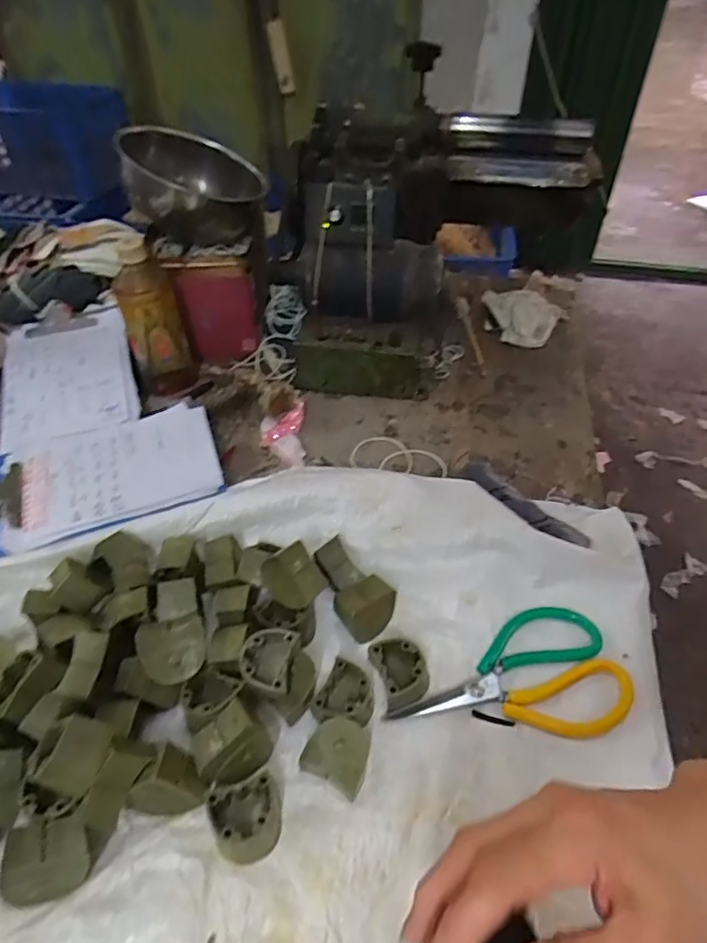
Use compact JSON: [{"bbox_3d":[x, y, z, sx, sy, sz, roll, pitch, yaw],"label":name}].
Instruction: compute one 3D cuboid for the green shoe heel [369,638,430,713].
[{"bbox_3d":[0.037,0.161,0.446,0.037,0.026,0.054,-12,48,-13],"label":"green shoe heel"}]

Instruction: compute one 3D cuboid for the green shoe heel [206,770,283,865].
[{"bbox_3d":[-0.072,0.232,0.378,0.046,0.027,0.046,-12,48,-14],"label":"green shoe heel"}]

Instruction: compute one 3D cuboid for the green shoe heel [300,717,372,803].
[{"bbox_3d":[-0.010,0.207,0.411,0.045,0.023,0.043,22,50,17],"label":"green shoe heel"}]

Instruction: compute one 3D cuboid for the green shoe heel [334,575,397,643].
[{"bbox_3d":[0.011,0.115,0.479,0.046,0.034,0.043,-22,51,-21],"label":"green shoe heel"}]

